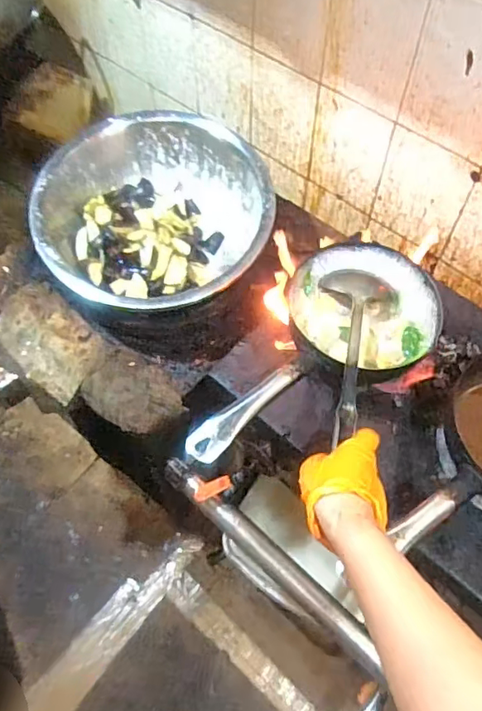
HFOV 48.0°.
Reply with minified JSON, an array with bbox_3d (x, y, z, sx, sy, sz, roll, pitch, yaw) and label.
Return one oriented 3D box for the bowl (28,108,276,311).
[{"bbox_3d":[-0.147,-0.223,0.934,0.365,0.169,0.348,0,59,0],"label":"bowl"}]

